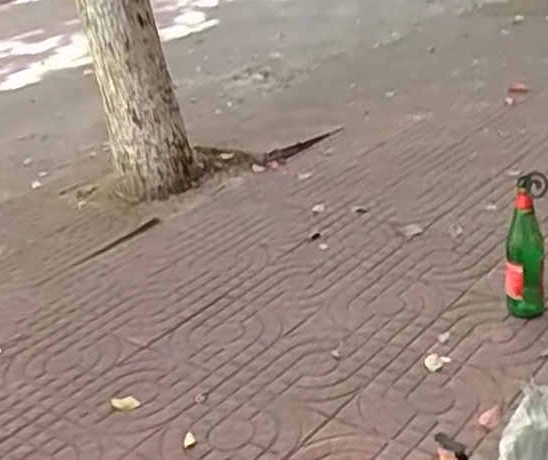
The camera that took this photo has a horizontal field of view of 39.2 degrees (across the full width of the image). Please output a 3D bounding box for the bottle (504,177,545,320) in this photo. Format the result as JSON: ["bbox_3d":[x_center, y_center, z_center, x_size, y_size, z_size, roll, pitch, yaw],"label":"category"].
[{"bbox_3d":[0.519,0.045,1.594,0.077,0.283,0.068,1,25,18],"label":"bottle"}]

